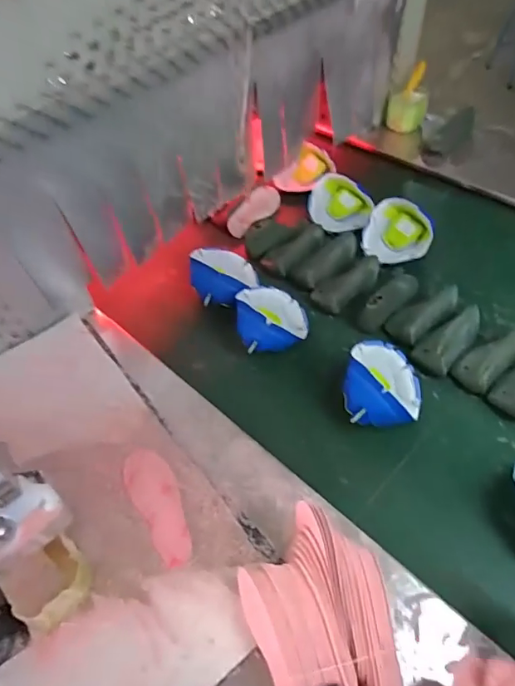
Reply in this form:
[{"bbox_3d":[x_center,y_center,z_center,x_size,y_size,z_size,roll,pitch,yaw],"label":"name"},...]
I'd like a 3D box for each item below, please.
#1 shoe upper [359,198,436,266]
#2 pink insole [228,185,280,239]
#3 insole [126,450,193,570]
[{"bbox_3d":[0.272,-0.215,0.913,0.124,0.061,0.131,17,83,11],"label":"shoe upper"},{"bbox_3d":[-0.006,-0.290,1.017,0.152,0.063,0.013,-43,33,-26],"label":"pink insole"},{"bbox_3d":[-0.122,0.200,0.588,0.054,0.004,0.156,-26,57,-16],"label":"insole"}]

